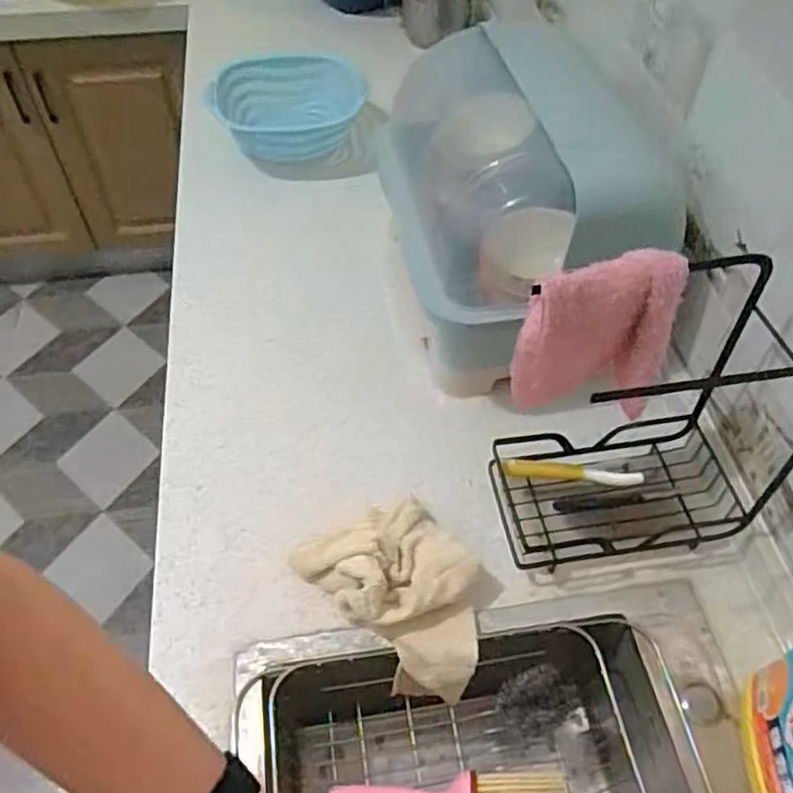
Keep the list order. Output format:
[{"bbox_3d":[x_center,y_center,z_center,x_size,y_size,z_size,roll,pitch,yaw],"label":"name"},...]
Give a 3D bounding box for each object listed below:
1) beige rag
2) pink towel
[{"bbox_3d":[0.012,0.187,0.688,0.130,0.112,0.186,-37,61,-26],"label":"beige rag"},{"bbox_3d":[0.167,-0.045,0.596,0.123,0.149,0.050,-11,53,-9],"label":"pink towel"}]

